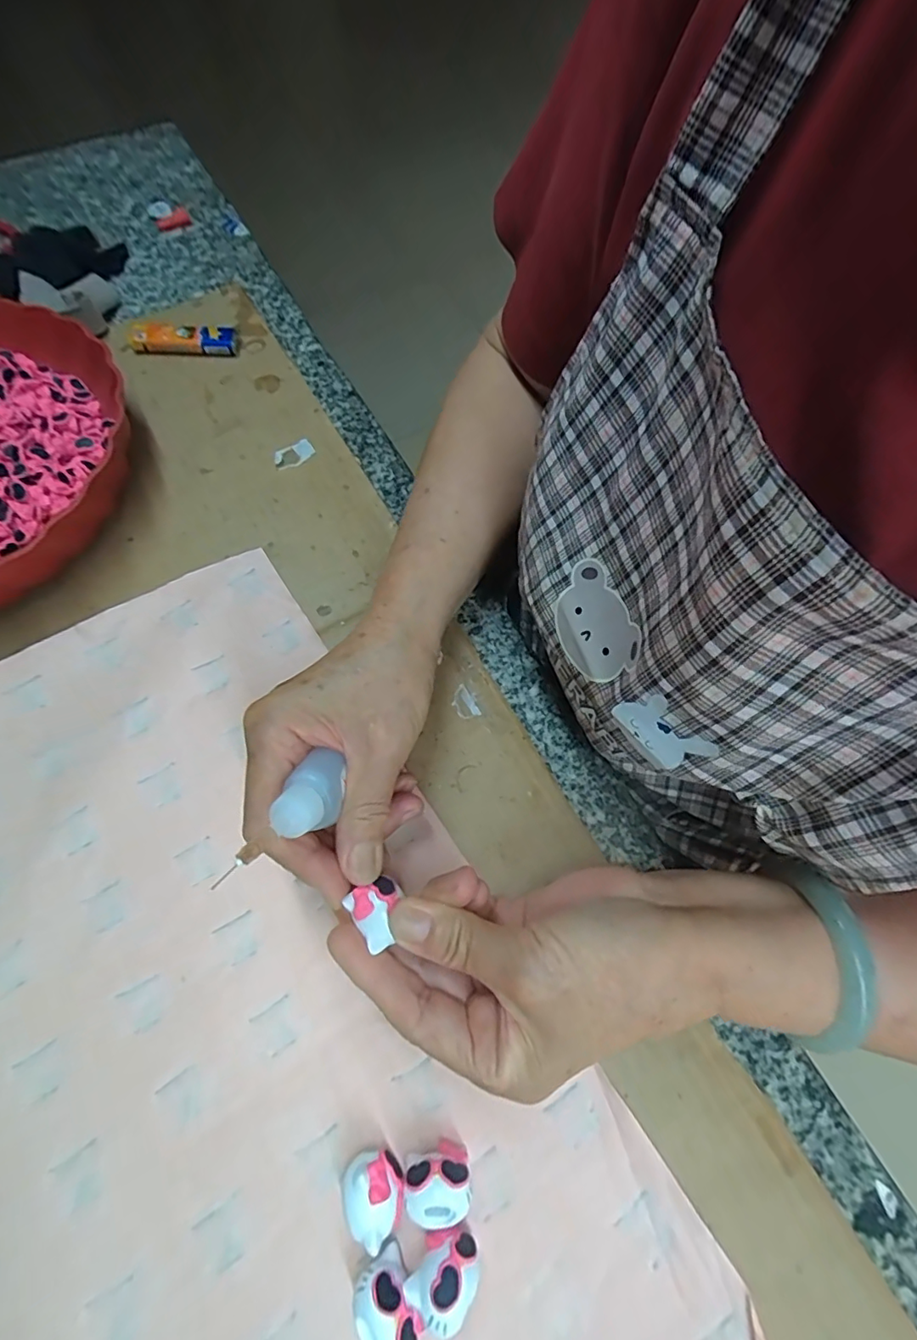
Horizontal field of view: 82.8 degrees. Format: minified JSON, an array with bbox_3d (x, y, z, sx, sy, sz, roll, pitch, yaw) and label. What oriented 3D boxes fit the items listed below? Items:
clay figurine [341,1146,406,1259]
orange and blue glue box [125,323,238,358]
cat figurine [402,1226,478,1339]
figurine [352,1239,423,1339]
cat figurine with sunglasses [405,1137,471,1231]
[{"bbox_3d":[-0.032,0.200,0.199,0.022,0.019,0.025,-25,69,-11],"label":"clay figurine"},{"bbox_3d":[-0.207,-0.249,0.391,0.079,0.011,0.022,1,66,0],"label":"orange and blue glue box"},{"bbox_3d":[-0.005,0.217,0.189,0.020,0.027,0.023,30,69,12],"label":"cat figurine"},{"bbox_3d":[-0.026,0.227,0.187,0.020,0.022,0.024,-27,69,-12],"label":"figurine"},{"bbox_3d":[-0.008,0.197,0.200,0.024,0.020,0.019,-6,66,-3],"label":"cat figurine with sunglasses"}]

